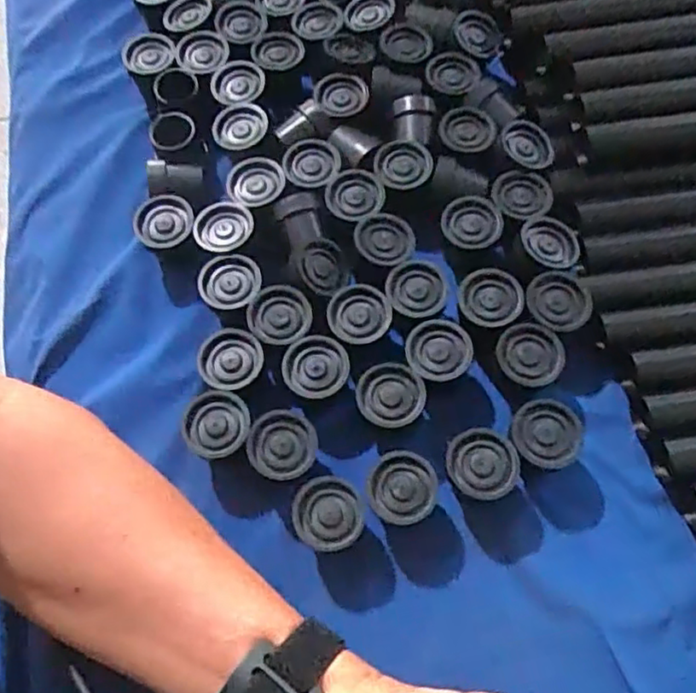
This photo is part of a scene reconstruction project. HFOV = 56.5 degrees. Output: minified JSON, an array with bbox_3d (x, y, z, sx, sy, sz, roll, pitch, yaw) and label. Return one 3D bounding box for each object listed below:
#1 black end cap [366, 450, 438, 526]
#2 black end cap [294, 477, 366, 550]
[{"bbox_3d":[0.028,0.074,0.333,0.034,0.029,0.034,-1,67,3],"label":"black end cap"},{"bbox_3d":[-0.009,0.086,0.328,0.033,0.031,0.034,-1,67,3],"label":"black end cap"}]

